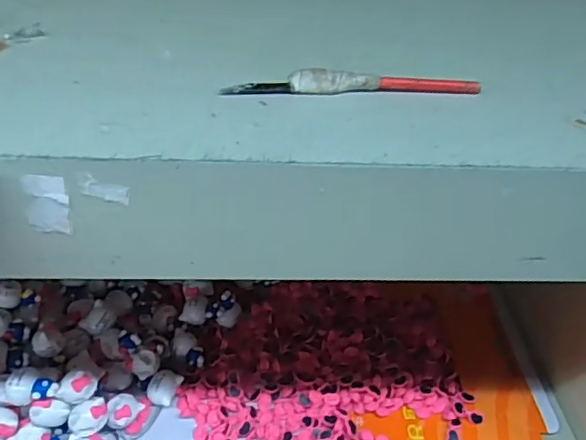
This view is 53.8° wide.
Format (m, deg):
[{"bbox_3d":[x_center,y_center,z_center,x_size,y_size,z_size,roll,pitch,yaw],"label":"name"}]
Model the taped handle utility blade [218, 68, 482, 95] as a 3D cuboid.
[{"bbox_3d":[0.029,-0.064,0.269,0.119,0.009,0.009,0,37,-7],"label":"taped handle utility blade"}]

